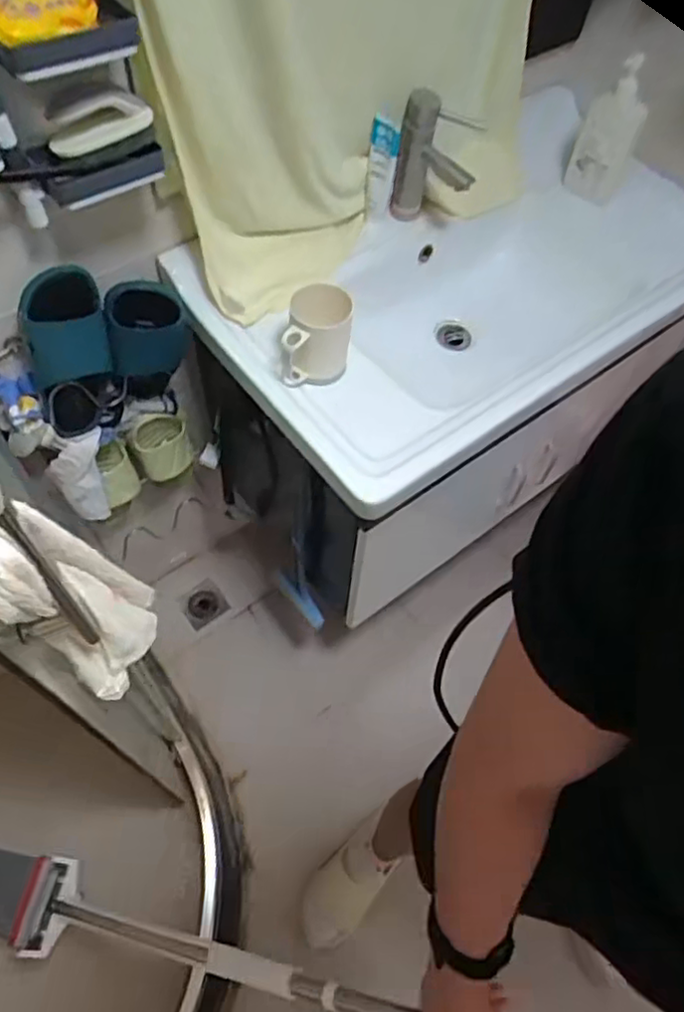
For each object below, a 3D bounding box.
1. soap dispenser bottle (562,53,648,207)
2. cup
[{"bbox_3d":[0.401,-0.551,0.996,0.086,0.196,0.047,18,60,7],"label":"soap dispenser bottle"},{"bbox_3d":[-0.029,-0.218,0.852,0.079,0.112,0.075,2,60,-3],"label":"cup"}]

